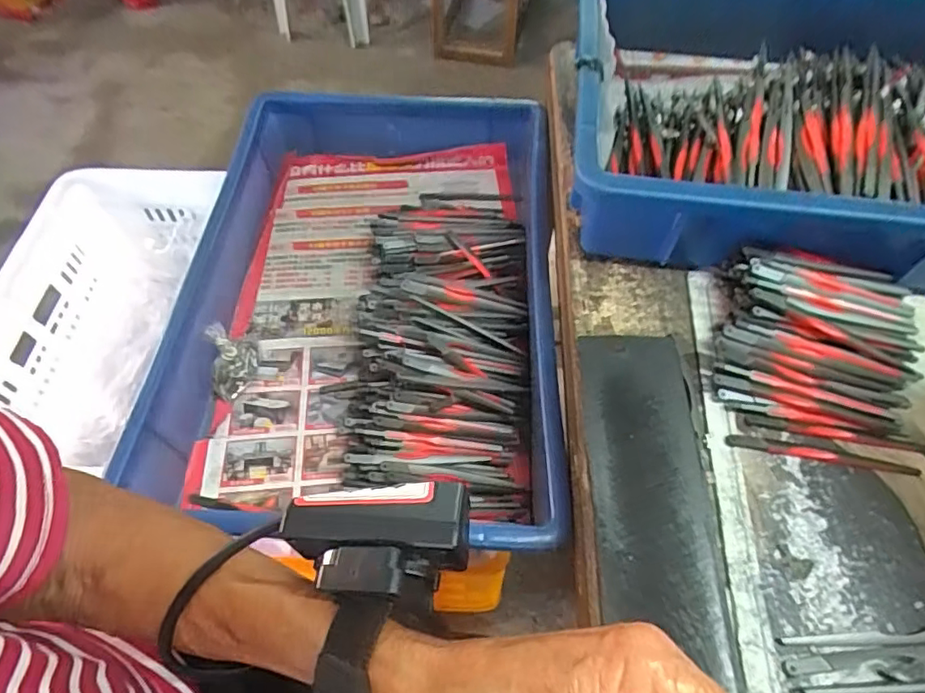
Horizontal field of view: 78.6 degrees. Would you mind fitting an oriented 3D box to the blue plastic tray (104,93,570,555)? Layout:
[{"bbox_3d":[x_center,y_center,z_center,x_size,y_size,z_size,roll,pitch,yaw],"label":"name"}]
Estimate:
[{"bbox_3d":[-0.068,-0.053,0.476,0.277,0.081,0.406,5,58,1],"label":"blue plastic tray"}]

